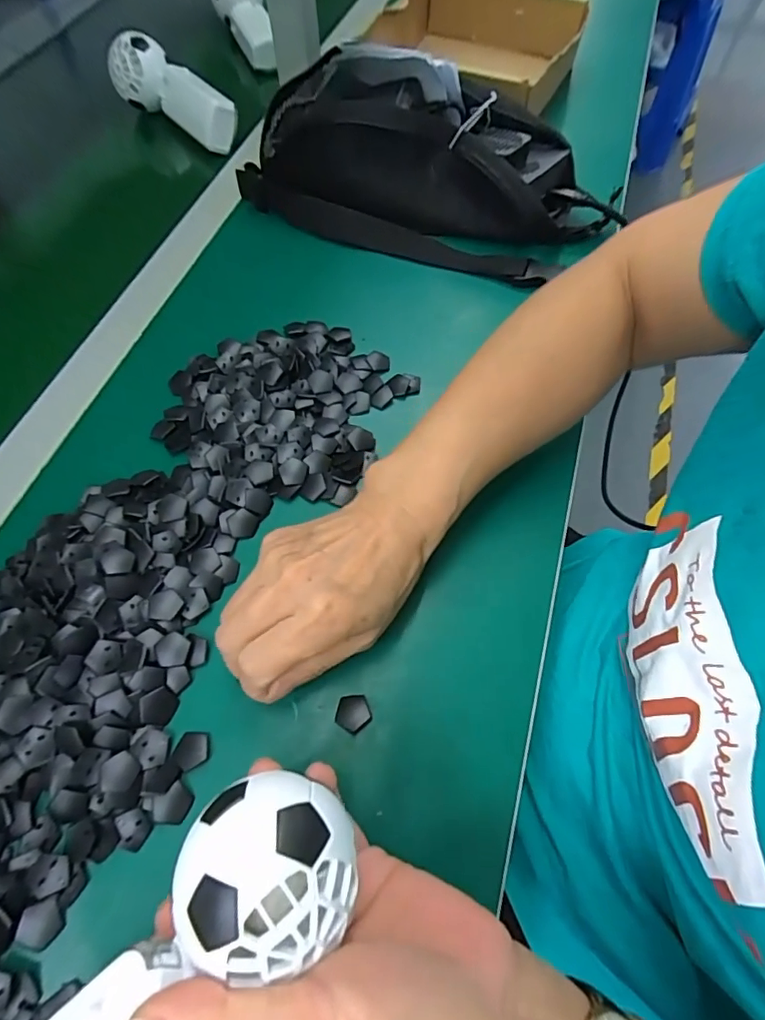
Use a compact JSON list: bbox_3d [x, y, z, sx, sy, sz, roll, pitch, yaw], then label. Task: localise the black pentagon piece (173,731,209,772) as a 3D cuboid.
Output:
[{"bbox_3d":[-0.100,0.126,0.261,0.017,0.004,0.017,-22,64,-10],"label":"black pentagon piece"}]

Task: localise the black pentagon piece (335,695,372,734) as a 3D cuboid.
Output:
[{"bbox_3d":[-0.016,0.109,0.269,0.019,0.004,0.018,28,67,15],"label":"black pentagon piece"}]

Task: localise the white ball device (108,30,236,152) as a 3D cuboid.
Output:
[{"bbox_3d":[-0.212,-0.428,0.507,0.153,0.055,0.043,37,69,18],"label":"white ball device"}]

